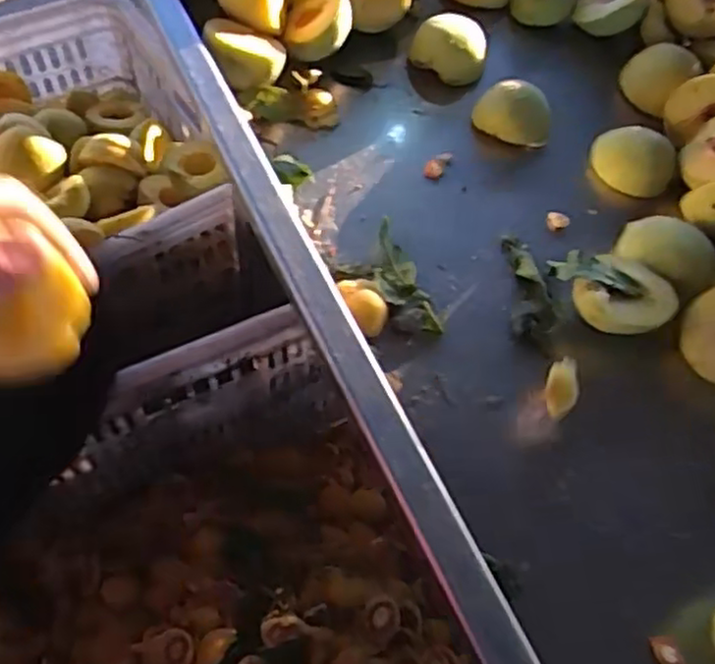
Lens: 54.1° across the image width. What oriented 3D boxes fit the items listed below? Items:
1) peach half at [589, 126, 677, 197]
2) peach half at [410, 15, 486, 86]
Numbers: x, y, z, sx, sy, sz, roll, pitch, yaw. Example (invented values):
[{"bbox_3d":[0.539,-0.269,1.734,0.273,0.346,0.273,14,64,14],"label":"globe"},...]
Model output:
[{"bbox_3d":[0.204,-0.129,0.518,0.058,0.027,0.048,27,59,10],"label":"peach half"},{"bbox_3d":[0.076,-0.228,0.564,0.059,0.030,0.055,24,58,9],"label":"peach half"}]

